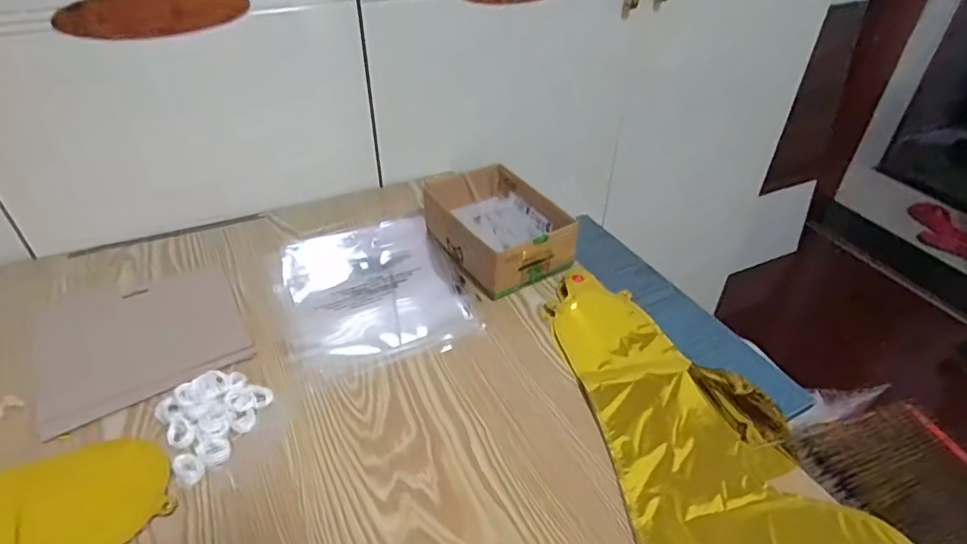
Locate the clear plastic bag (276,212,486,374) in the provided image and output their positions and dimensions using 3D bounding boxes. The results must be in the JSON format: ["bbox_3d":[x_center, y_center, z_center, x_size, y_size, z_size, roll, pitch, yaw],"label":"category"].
[{"bbox_3d":[-0.134,0.016,0.654,0.207,0.013,0.241,-12,40,-16],"label":"clear plastic bag"}]

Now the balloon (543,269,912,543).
[{"bbox_3d":[0.213,0.148,0.506,0.213,0.015,0.446,-5,38,-7],"label":"balloon"}]

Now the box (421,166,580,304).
[{"bbox_3d":[0.020,-0.057,0.698,0.133,0.069,0.179,-18,42,-23],"label":"box"}]

